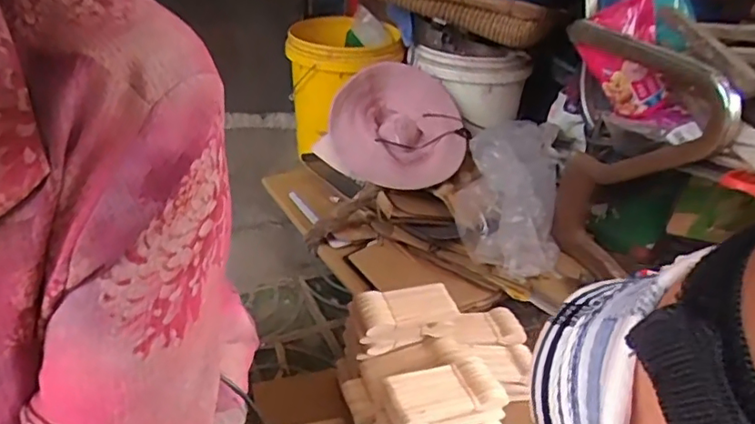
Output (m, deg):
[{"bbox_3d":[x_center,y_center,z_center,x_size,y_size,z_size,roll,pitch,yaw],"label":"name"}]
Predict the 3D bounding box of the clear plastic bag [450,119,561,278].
[{"bbox_3d":[0.274,-0.045,1.227,0.212,0.185,0.332,11,31,9],"label":"clear plastic bag"}]

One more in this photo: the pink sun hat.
[{"bbox_3d":[0.040,-0.190,1.254,0.304,0.239,0.114,-3,31,-14],"label":"pink sun hat"}]

